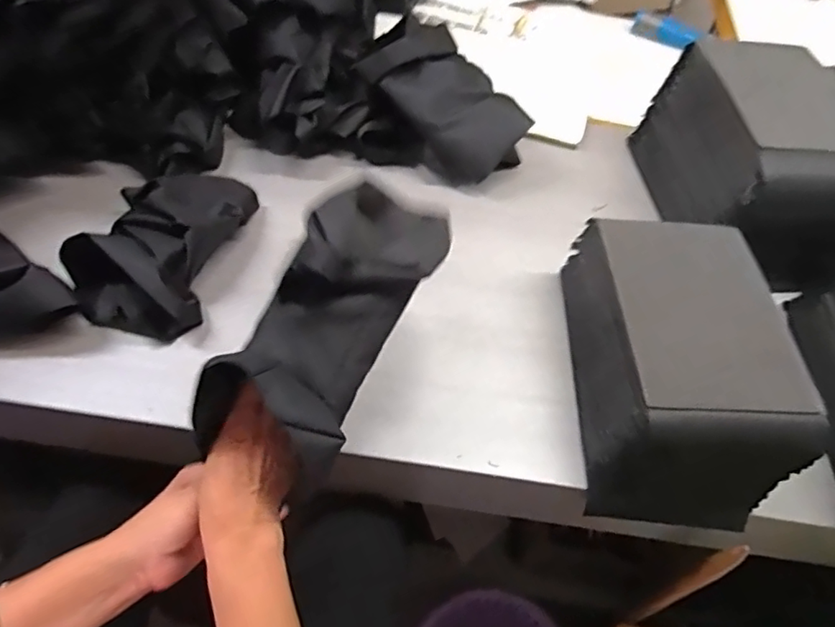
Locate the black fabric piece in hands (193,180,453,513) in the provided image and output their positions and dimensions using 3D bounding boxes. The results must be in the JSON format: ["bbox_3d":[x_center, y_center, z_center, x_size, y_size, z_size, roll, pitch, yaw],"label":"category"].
[{"bbox_3d":[-0.066,-0.006,0.449,0.110,0.081,0.271,24,68,11],"label":"black fabric piece in hands"}]

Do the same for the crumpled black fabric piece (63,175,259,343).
[{"bbox_3d":[-0.296,-0.084,0.647,0.148,0.081,0.221,12,55,3],"label":"crumpled black fabric piece"}]

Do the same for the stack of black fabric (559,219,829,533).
[{"bbox_3d":[0.260,0.042,0.569,0.174,0.130,0.295,4,55,-2],"label":"stack of black fabric"}]

